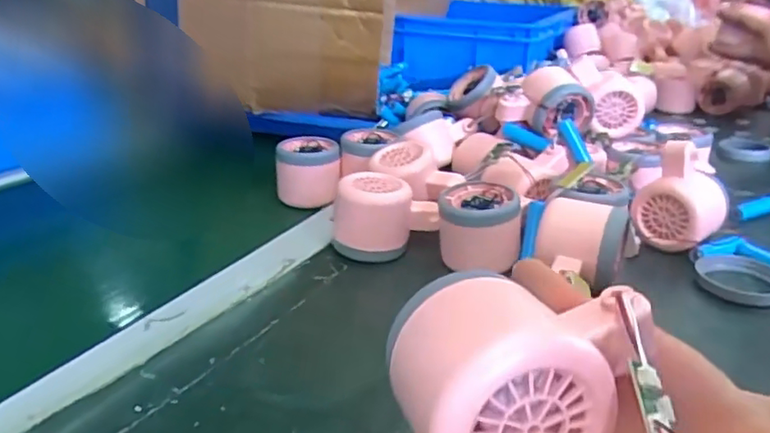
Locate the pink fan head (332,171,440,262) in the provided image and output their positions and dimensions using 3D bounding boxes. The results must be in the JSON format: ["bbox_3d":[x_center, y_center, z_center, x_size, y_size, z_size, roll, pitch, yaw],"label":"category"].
[{"bbox_3d":[0.001,0.001,0.458,0.074,0.054,0.058,3,24,2],"label":"pink fan head"}]

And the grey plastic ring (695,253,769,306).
[{"bbox_3d":[0.255,0.045,0.431,0.060,0.011,0.058,2,24,-1],"label":"grey plastic ring"}]

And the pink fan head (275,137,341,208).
[{"bbox_3d":[-0.070,-0.042,0.556,0.057,0.049,0.057,-3,25,-12],"label":"pink fan head"}]

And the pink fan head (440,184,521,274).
[{"bbox_3d":[0.070,0.010,0.444,0.060,0.055,0.058,5,25,5],"label":"pink fan head"}]

